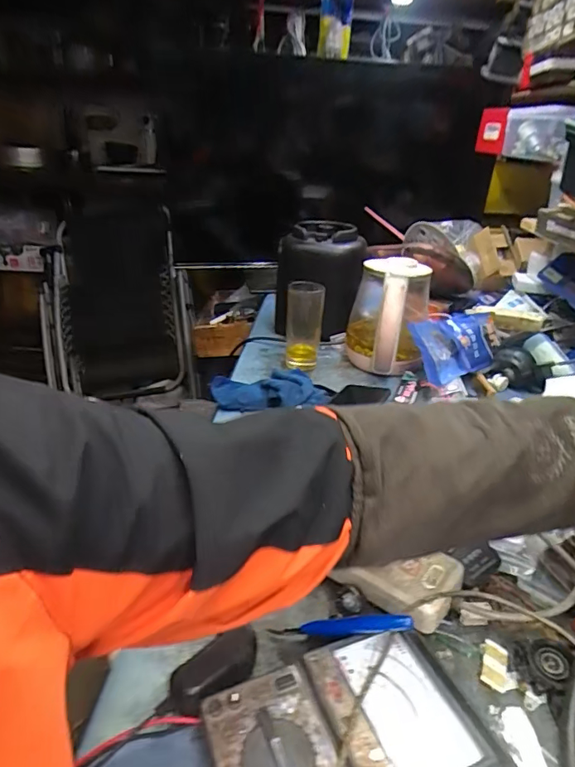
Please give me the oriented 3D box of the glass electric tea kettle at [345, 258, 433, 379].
[{"bbox_3d":[0.188,-0.133,0.900,0.136,0.182,0.187,8,27,10],"label":"glass electric tea kettle"}]

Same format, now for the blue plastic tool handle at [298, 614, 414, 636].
[{"bbox_3d":[0.051,0.191,0.380,0.095,0.011,0.011,-17,19,25],"label":"blue plastic tool handle"}]

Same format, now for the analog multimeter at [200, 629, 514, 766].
[{"bbox_3d":[0.042,0.243,0.326,0.185,0.052,0.115,-8,29,-21],"label":"analog multimeter"}]

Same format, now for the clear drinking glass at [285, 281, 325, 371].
[{"bbox_3d":[0.031,-0.108,0.901,0.064,0.161,0.067,5,27,3],"label":"clear drinking glass"}]

